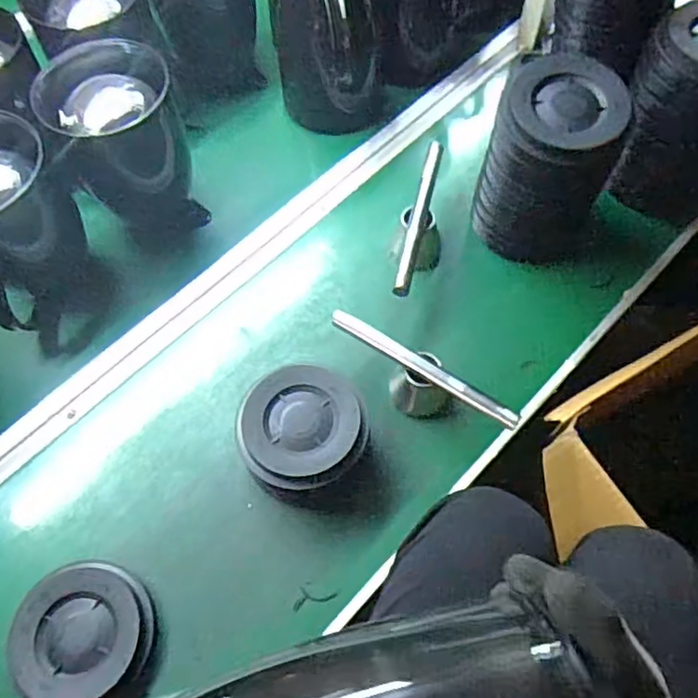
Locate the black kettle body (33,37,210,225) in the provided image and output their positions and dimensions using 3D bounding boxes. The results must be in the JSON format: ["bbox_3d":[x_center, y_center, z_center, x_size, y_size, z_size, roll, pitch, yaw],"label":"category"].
[{"bbox_3d":[-0.237,-0.220,0.692,0.125,0.186,0.114,-15,63,-6],"label":"black kettle body"}]

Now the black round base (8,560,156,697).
[{"bbox_3d":[-0.231,0.248,0.549,0.118,0.036,0.117,-1,62,1],"label":"black round base"}]

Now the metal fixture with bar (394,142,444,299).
[{"bbox_3d":[0.082,-0.139,0.710,0.047,0.070,0.205,6,63,4],"label":"metal fixture with bar"}]

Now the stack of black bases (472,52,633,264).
[{"bbox_3d":[0.210,-0.187,0.670,0.125,0.200,0.096,22,65,12],"label":"stack of black bases"}]

